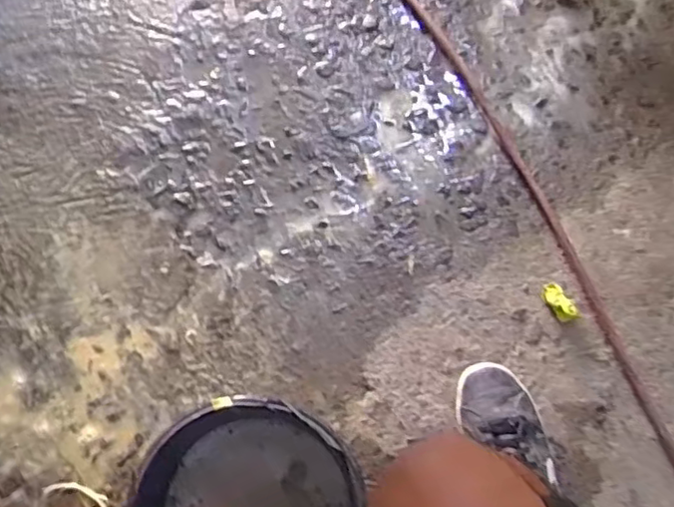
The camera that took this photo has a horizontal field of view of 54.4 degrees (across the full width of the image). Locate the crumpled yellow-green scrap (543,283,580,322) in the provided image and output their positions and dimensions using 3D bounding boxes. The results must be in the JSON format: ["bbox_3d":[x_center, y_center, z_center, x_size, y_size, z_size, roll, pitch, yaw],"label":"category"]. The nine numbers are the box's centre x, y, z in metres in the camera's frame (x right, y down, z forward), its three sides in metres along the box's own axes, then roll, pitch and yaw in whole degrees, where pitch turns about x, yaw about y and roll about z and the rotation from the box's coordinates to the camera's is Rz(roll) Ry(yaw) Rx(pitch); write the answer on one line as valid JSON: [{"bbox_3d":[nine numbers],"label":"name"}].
[{"bbox_3d":[0.312,0.069,0.917,0.031,0.013,0.059,-31,75,-11],"label":"crumpled yellow-green scrap"}]

